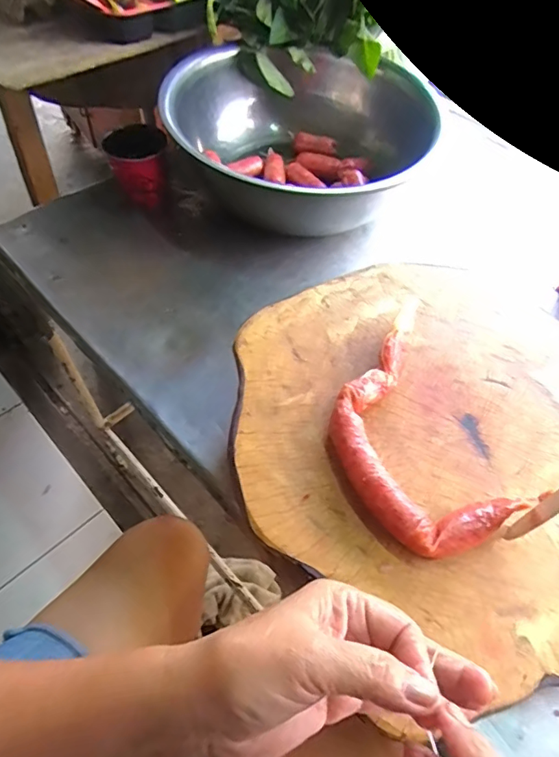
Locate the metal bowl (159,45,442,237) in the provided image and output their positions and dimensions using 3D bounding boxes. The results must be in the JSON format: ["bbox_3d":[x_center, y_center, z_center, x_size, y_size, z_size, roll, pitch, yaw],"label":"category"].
[{"bbox_3d":[0.011,-0.342,0.704,0.315,0.123,0.315,-7,57,-6],"label":"metal bowl"}]

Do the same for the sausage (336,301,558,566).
[{"bbox_3d":[0.104,0.030,0.409,0.135,0.031,0.225,-15,58,-12],"label":"sausage"}]

